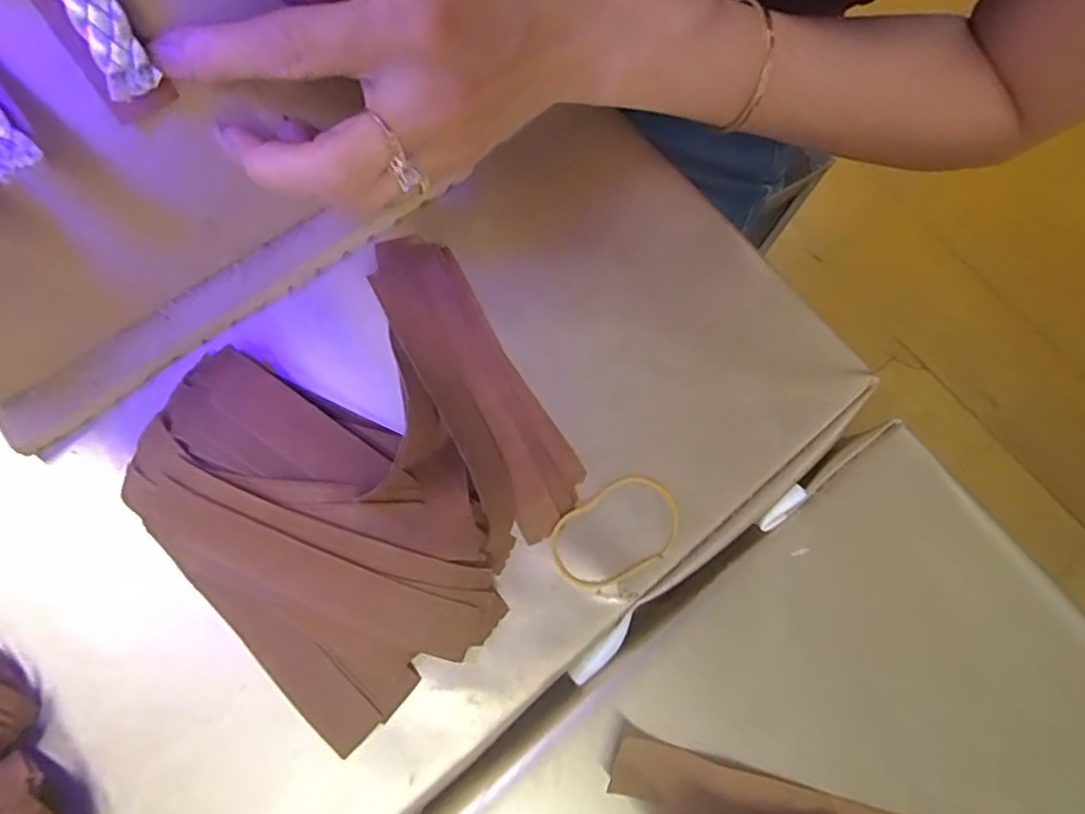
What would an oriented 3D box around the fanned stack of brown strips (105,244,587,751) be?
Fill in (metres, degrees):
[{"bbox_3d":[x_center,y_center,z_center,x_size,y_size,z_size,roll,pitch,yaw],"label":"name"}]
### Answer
[{"bbox_3d":[-0.061,0.022,0.236,0.141,0.025,0.140,-38,78,-12],"label":"fanned stack of brown strips"}]

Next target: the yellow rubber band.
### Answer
[{"bbox_3d":[0.028,0.047,0.243,0.051,0.004,0.033,-28,76,-9],"label":"yellow rubber band"}]

